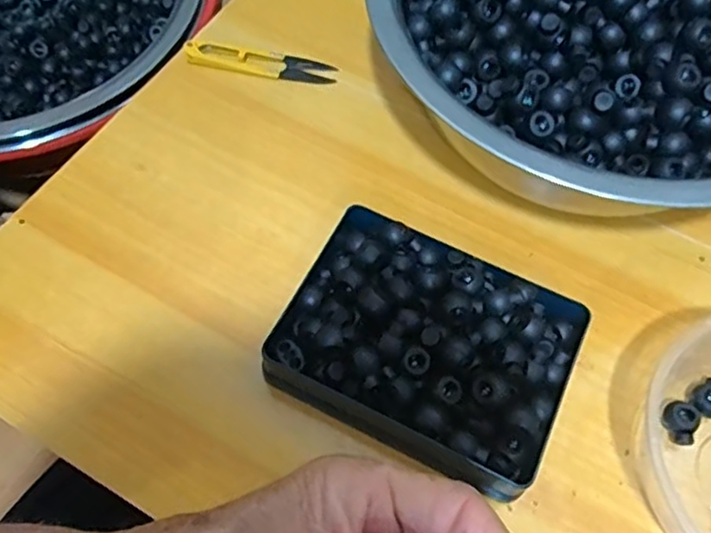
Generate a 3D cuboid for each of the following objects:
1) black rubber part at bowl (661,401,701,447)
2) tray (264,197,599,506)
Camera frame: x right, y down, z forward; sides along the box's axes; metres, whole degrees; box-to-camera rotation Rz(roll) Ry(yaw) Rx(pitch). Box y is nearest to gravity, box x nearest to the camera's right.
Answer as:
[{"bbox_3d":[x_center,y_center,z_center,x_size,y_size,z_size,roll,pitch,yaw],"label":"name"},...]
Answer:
[{"bbox_3d":[0.171,0.083,0.339,0.015,0.014,0.021,18,62,8],"label":"black rubber part at bowl"},{"bbox_3d":[0.037,0.041,0.338,0.143,0.046,0.110,24,63,11],"label":"tray"}]

